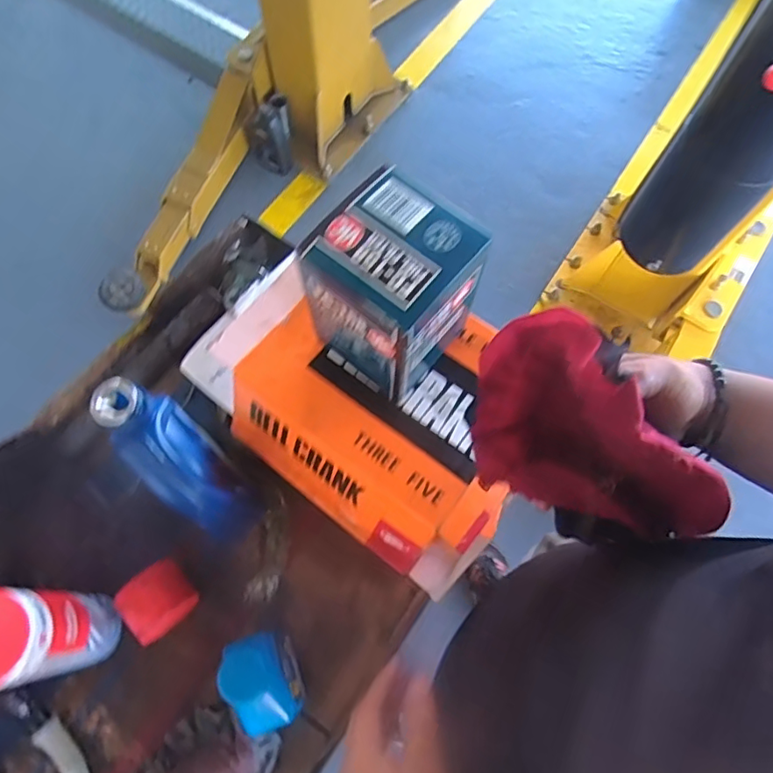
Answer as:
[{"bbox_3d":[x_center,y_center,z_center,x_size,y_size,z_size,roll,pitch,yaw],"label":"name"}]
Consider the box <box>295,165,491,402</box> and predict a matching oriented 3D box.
[{"bbox_3d":[0.006,-0.069,0.453,0.107,0.158,0.107,33,72,11],"label":"box"}]

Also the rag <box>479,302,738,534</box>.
[{"bbox_3d":[0.141,0.024,0.342,0.169,0.082,0.096,17,69,7],"label":"rag"}]

